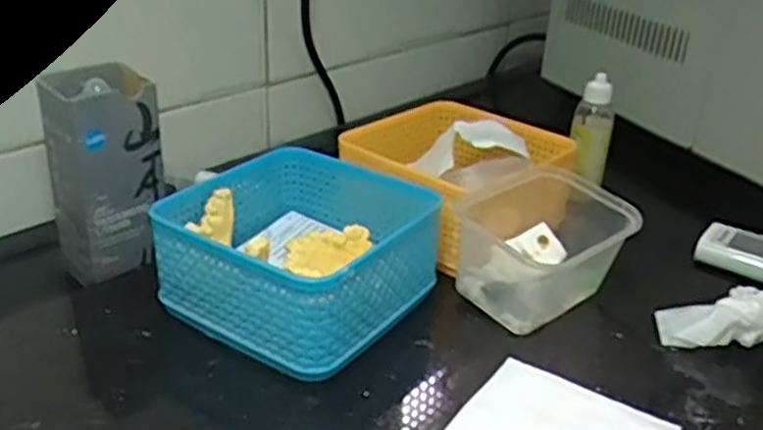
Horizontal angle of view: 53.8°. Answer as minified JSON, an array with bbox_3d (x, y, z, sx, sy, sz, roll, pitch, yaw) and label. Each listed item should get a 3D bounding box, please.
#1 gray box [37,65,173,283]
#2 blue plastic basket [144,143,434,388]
[{"bbox_3d":[-0.172,-0.025,0.473,0.059,0.118,0.054,-21,35,-38],"label":"gray box"},{"bbox_3d":[-0.049,0.022,0.453,0.136,0.065,0.133,16,30,26],"label":"blue plastic basket"}]

